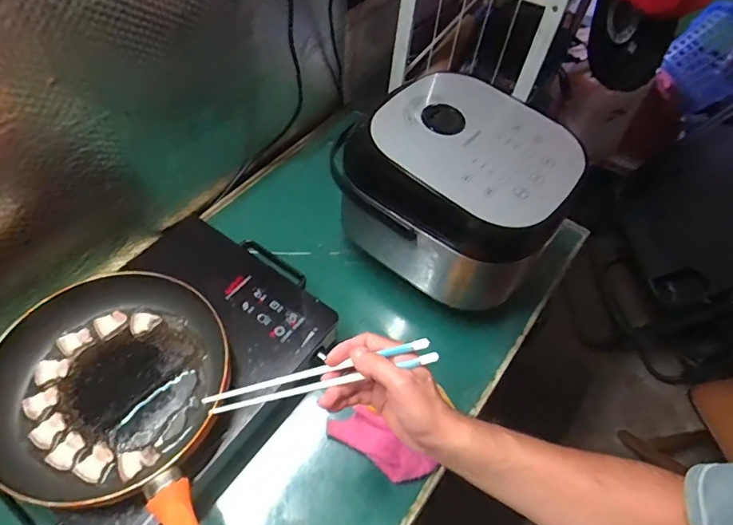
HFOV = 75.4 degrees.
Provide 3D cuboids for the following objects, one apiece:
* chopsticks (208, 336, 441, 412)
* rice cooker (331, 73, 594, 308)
[{"bbox_3d":[-0.045,0.115,0.467,0.233,0.009,0.023,-18,54,13],"label":"chopsticks"},{"bbox_3d":[0.136,-0.115,0.723,0.308,0.199,0.265,38,60,21],"label":"rice cooker"}]

